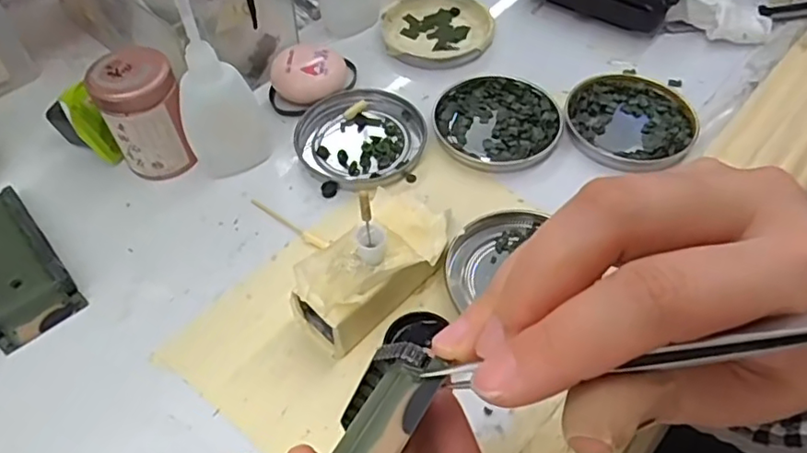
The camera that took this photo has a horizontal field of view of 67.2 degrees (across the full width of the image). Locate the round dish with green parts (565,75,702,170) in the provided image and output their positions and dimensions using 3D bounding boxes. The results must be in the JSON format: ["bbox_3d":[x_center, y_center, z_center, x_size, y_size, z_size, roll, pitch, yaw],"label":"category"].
[{"bbox_3d":[0.143,-0.068,0.383,0.077,0.010,0.079,-1,53,1],"label":"round dish with green parts"}]

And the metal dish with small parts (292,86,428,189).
[{"bbox_3d":[-0.027,-0.056,0.379,0.080,0.007,0.074,-1,53,1],"label":"metal dish with small parts"}]

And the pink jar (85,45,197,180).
[{"bbox_3d":[-0.148,-0.064,0.351,0.041,0.066,0.038,-1,53,1],"label":"pink jar"}]

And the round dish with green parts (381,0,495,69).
[{"bbox_3d":[0.024,-0.145,0.444,0.077,0.014,0.072,-1,53,1],"label":"round dish with green parts"}]

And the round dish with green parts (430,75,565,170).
[{"bbox_3d":[0.059,-0.067,0.384,0.077,0.010,0.078,-1,53,1],"label":"round dish with green parts"}]

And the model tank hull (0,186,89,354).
[{"bbox_3d":[-0.210,0.018,0.321,0.043,0.016,0.094,-36,59,-23],"label":"model tank hull"}]

